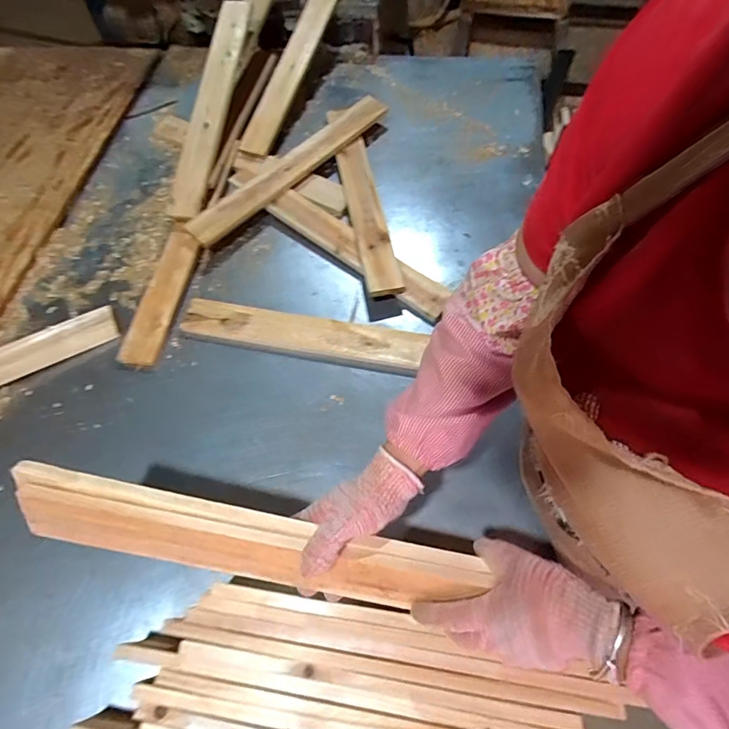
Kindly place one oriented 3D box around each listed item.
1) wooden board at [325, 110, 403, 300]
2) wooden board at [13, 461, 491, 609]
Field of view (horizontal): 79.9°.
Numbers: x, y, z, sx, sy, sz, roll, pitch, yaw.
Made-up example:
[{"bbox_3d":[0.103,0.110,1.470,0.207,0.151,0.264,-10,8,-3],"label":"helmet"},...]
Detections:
[{"bbox_3d":[-0.008,-0.334,0.823,0.061,0.025,0.476,-8,60,-7],"label":"wooden board"},{"bbox_3d":[-0.111,0.176,0.419,0.438,0.020,0.069,12,98,-1],"label":"wooden board"}]

